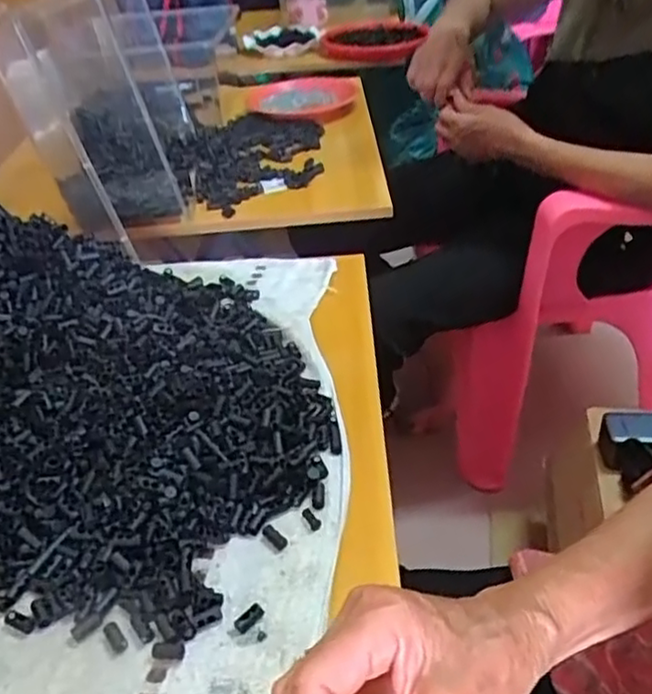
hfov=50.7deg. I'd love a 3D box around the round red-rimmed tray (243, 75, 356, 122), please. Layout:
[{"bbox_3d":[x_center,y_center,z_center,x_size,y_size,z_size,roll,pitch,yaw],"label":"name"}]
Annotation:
[{"bbox_3d":[-0.045,-0.451,1.245,0.204,0.038,0.195,-3,36,2],"label":"round red-rimmed tray"}]

